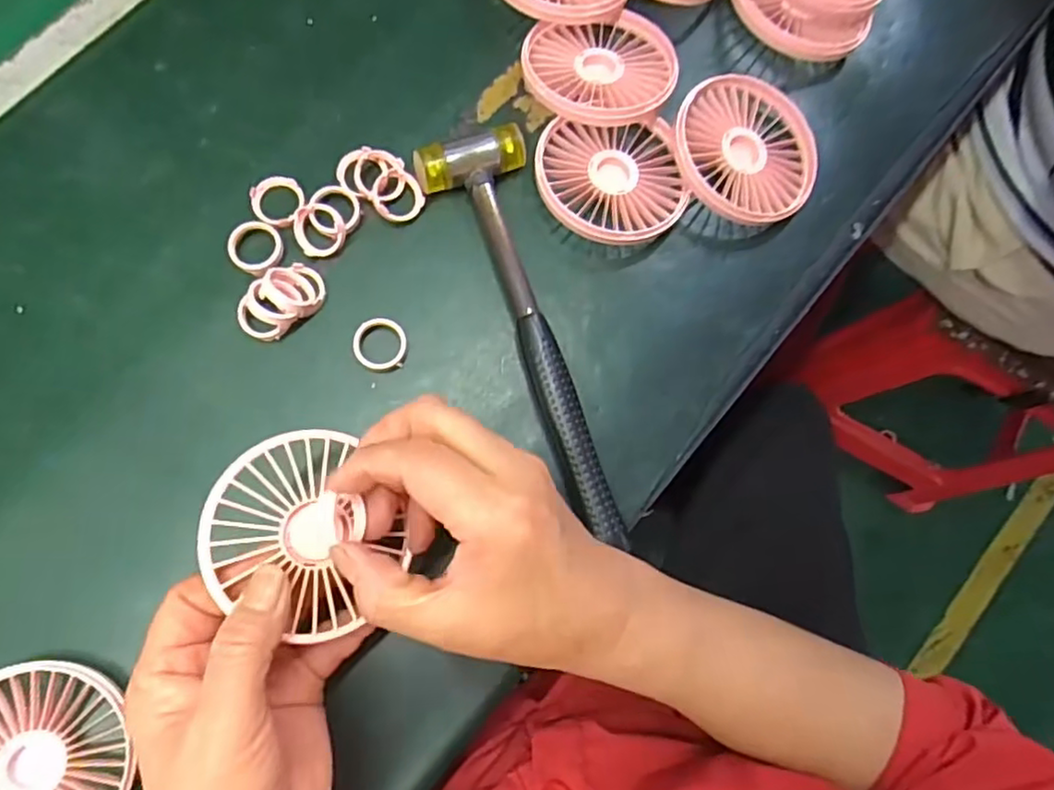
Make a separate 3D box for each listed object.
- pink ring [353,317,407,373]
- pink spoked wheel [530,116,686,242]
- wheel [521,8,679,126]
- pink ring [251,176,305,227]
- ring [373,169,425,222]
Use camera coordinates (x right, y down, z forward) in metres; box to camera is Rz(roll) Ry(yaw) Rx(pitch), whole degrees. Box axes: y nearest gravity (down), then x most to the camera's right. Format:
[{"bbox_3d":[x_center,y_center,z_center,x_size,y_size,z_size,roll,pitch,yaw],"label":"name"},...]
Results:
[{"bbox_3d":[-0.078,-0.026,0.353,0.027,0.010,0.028,1,80,-5],"label":"pink ring"},{"bbox_3d":[0.047,-0.122,0.374,0.084,0.011,0.079,3,70,-8],"label":"pink spoked wheel"},{"bbox_3d":[0.042,-0.190,0.382,0.086,0.016,0.078,6,68,-1],"label":"wheel"},{"bbox_3d":[-0.136,-0.106,0.362,0.027,0.008,0.031,-25,83,-9],"label":"pink ring"},{"bbox_3d":[-0.072,-0.111,0.368,0.027,0.008,0.029,1,80,-5],"label":"ring"}]

